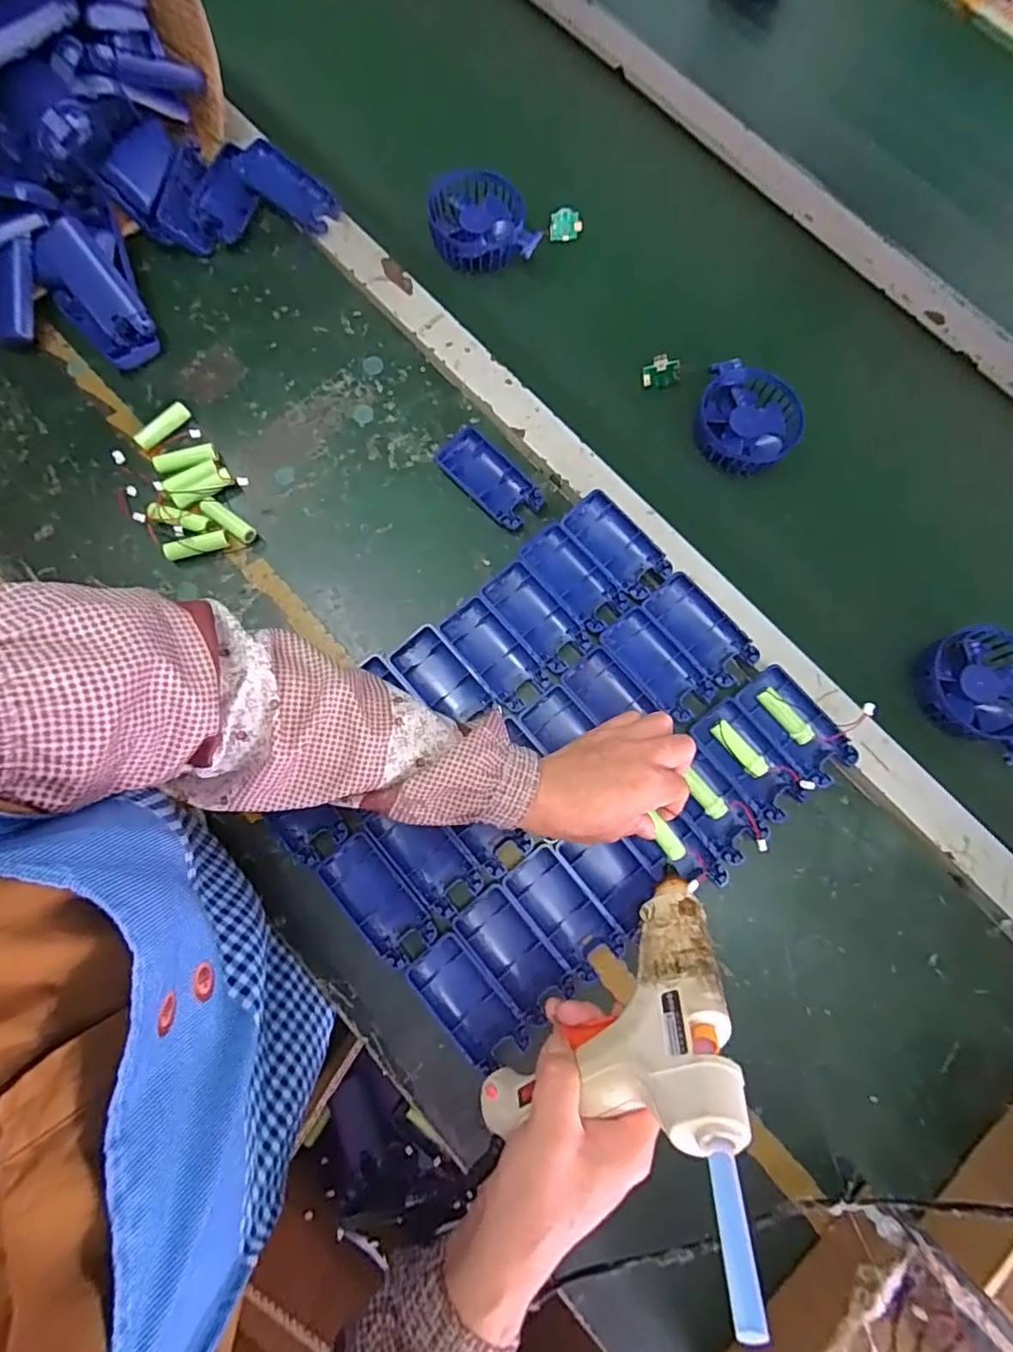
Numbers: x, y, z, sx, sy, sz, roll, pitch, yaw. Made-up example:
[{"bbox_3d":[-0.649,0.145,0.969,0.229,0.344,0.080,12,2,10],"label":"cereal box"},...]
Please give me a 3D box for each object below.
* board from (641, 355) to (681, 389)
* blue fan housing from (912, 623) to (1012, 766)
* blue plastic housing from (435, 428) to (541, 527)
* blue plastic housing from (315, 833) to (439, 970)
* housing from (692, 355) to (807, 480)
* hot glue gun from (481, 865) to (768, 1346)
[{"bbox_3d":[0.139,-0.274,0.512,0.032,0.027,0.006,0,39,12],"label":"board"},{"bbox_3d":[0.374,0.009,0.448,0.097,0.021,0.096,0,79,-1],"label":"blue fan housing"},{"bbox_3d":[-0.015,-0.167,0.485,0.043,0.010,0.095,-44,83,-8],"label":"blue plastic housing"},{"bbox_3d":[-0.094,0.163,0.418,0.041,0.012,0.091,-41,82,-8],"label":"blue plastic housing"},{"bbox_3d":[0.211,-0.223,0.500,0.087,0.024,0.090,0,79,-1],"label":"housing"},{"bbox_3d":[0.060,0.213,0.314,0.136,0.205,0.036,-25,111,22],"label":"hot glue gun"}]

